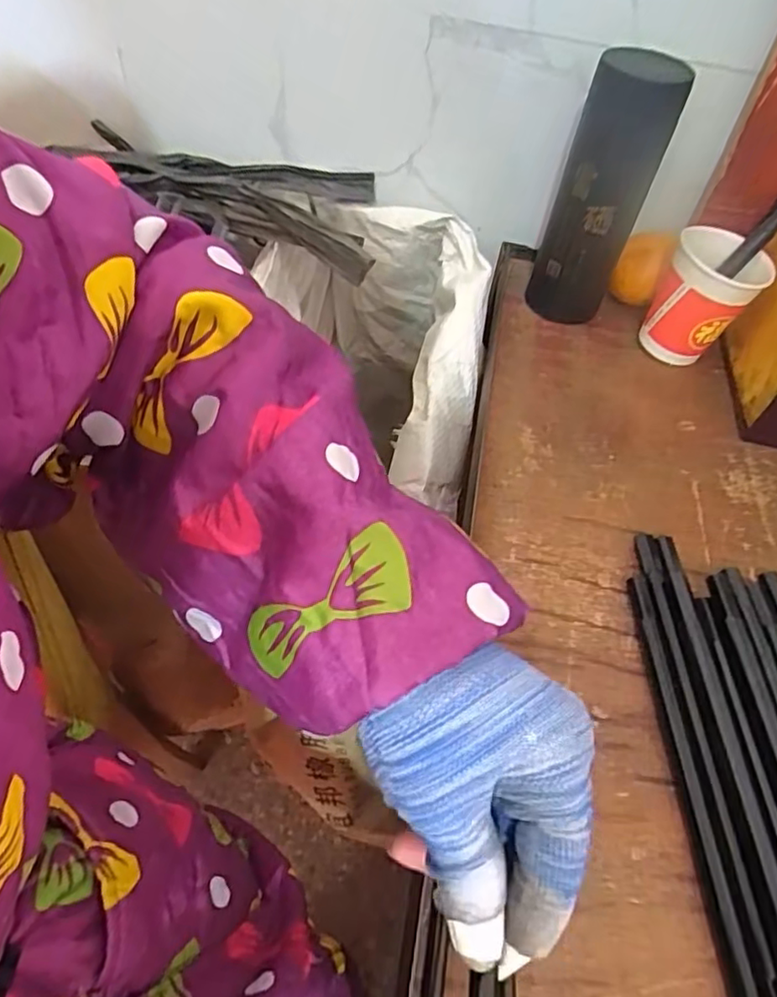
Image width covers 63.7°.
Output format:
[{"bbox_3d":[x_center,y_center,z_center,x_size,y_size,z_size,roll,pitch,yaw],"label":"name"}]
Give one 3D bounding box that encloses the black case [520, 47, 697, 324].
[{"bbox_3d":[0.165,-0.232,0.491,0.070,0.187,0.066,19,52,10],"label":"black case"}]

